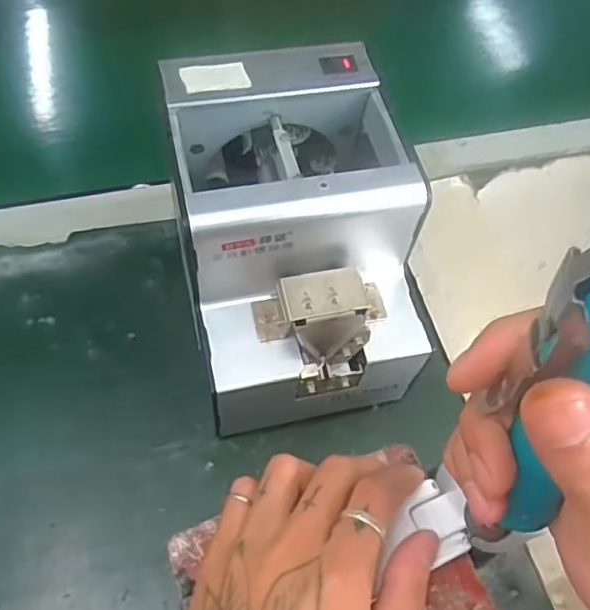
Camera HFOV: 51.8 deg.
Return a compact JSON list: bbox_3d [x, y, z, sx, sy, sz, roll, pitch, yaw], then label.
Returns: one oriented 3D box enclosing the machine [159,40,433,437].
[{"bbox_3d":[-0.002,-0.033,0.372,0.121,0.149,0.174,-9,61,-10],"label":"machine"}]

